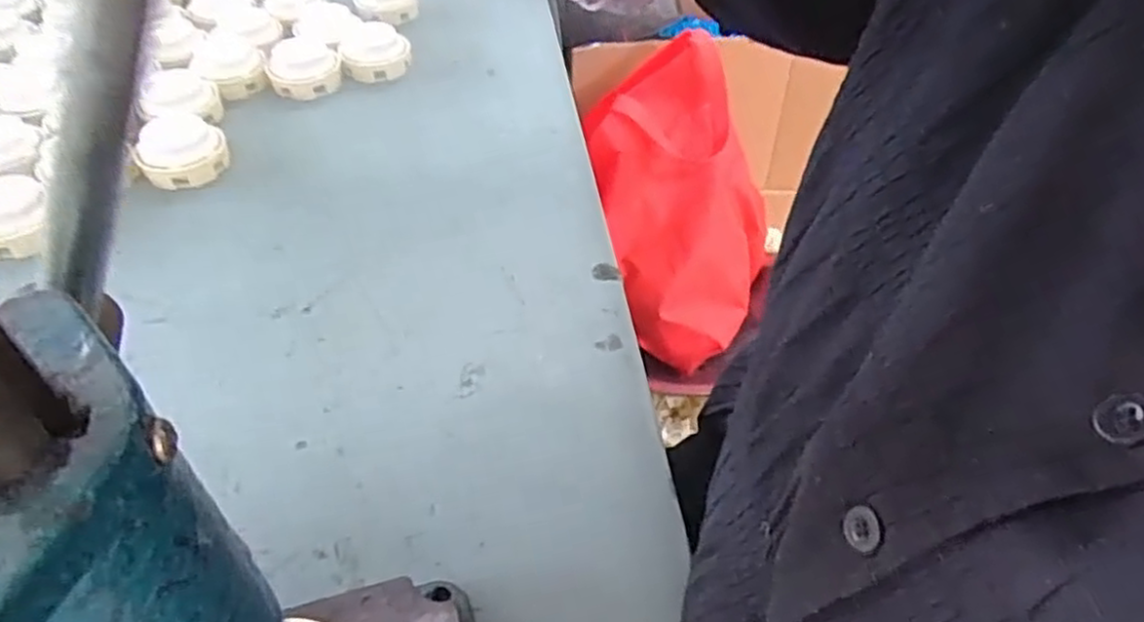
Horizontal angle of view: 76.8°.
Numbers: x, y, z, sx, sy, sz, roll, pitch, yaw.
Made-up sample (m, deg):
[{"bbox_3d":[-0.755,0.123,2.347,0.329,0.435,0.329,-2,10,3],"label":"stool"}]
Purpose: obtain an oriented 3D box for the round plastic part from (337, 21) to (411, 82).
[{"bbox_3d":[-0.182,-0.240,0.663,0.061,0.027,0.061,-5,45,-7],"label":"round plastic part"}]

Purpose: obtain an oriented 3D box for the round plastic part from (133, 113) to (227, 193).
[{"bbox_3d":[-0.297,-0.124,0.549,0.062,0.034,0.054,-20,49,-19],"label":"round plastic part"}]

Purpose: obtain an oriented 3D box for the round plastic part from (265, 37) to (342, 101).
[{"bbox_3d":[-0.240,-0.217,0.645,0.060,0.026,0.062,1,45,-1],"label":"round plastic part"}]

